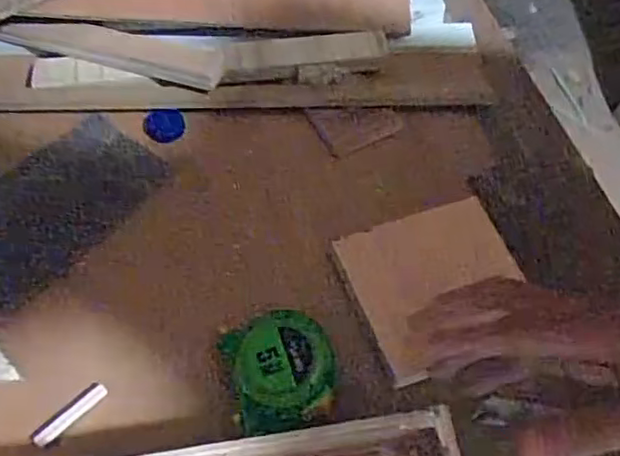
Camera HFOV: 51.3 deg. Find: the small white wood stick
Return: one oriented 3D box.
[{"bbox_3d":[-0.149,0.116,0.402,0.049,0.005,0.011,-39,68,-23],"label":"small white wood stick"}]

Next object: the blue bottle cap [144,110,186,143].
[{"bbox_3d":[-0.121,-0.084,0.537,0.033,0.006,0.028,-10,89,-4],"label":"blue bottle cap"}]

